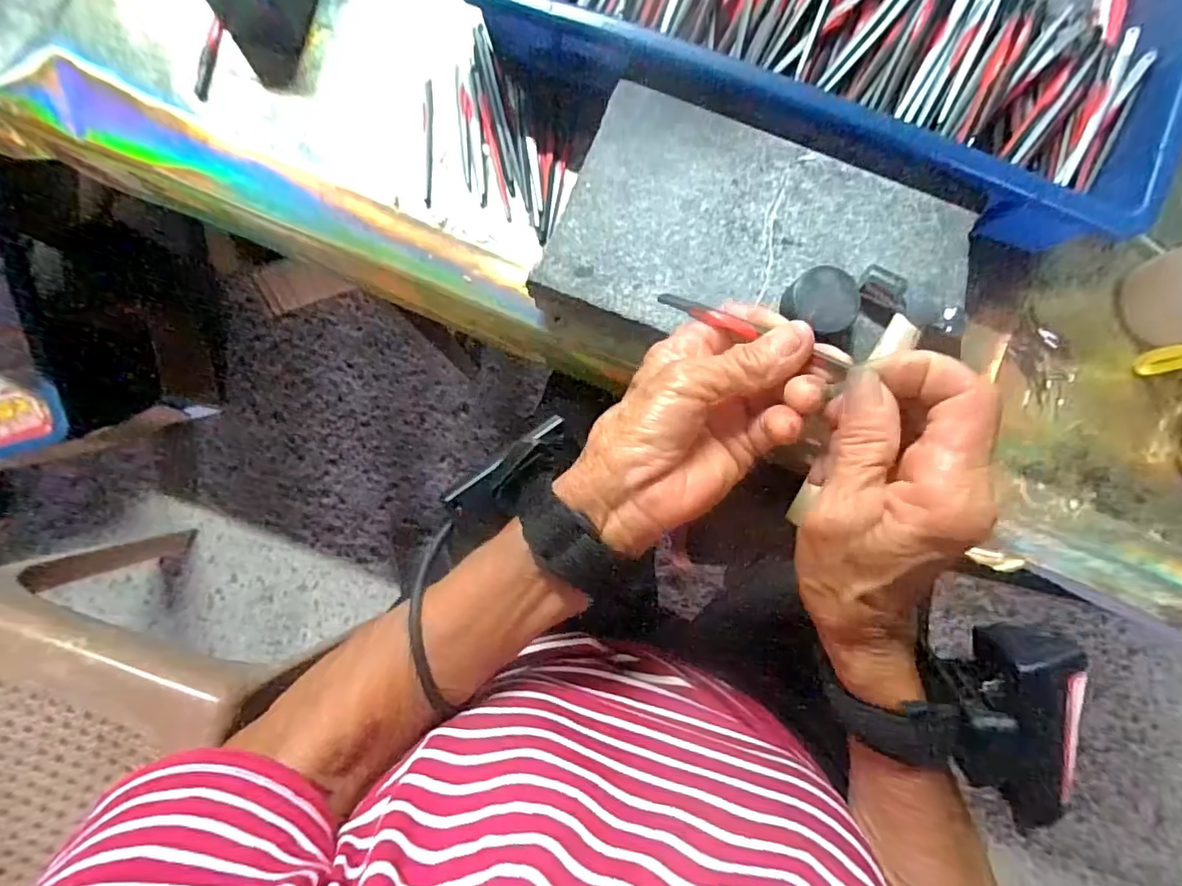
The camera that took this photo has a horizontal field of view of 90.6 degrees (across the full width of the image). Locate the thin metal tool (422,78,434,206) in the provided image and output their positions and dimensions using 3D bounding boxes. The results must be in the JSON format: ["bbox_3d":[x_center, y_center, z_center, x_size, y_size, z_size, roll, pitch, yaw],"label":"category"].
[{"bbox_3d":[-0.110,-0.203,0.396,0.007,0.004,0.086,-2,89,-1],"label":"thin metal tool"}]

